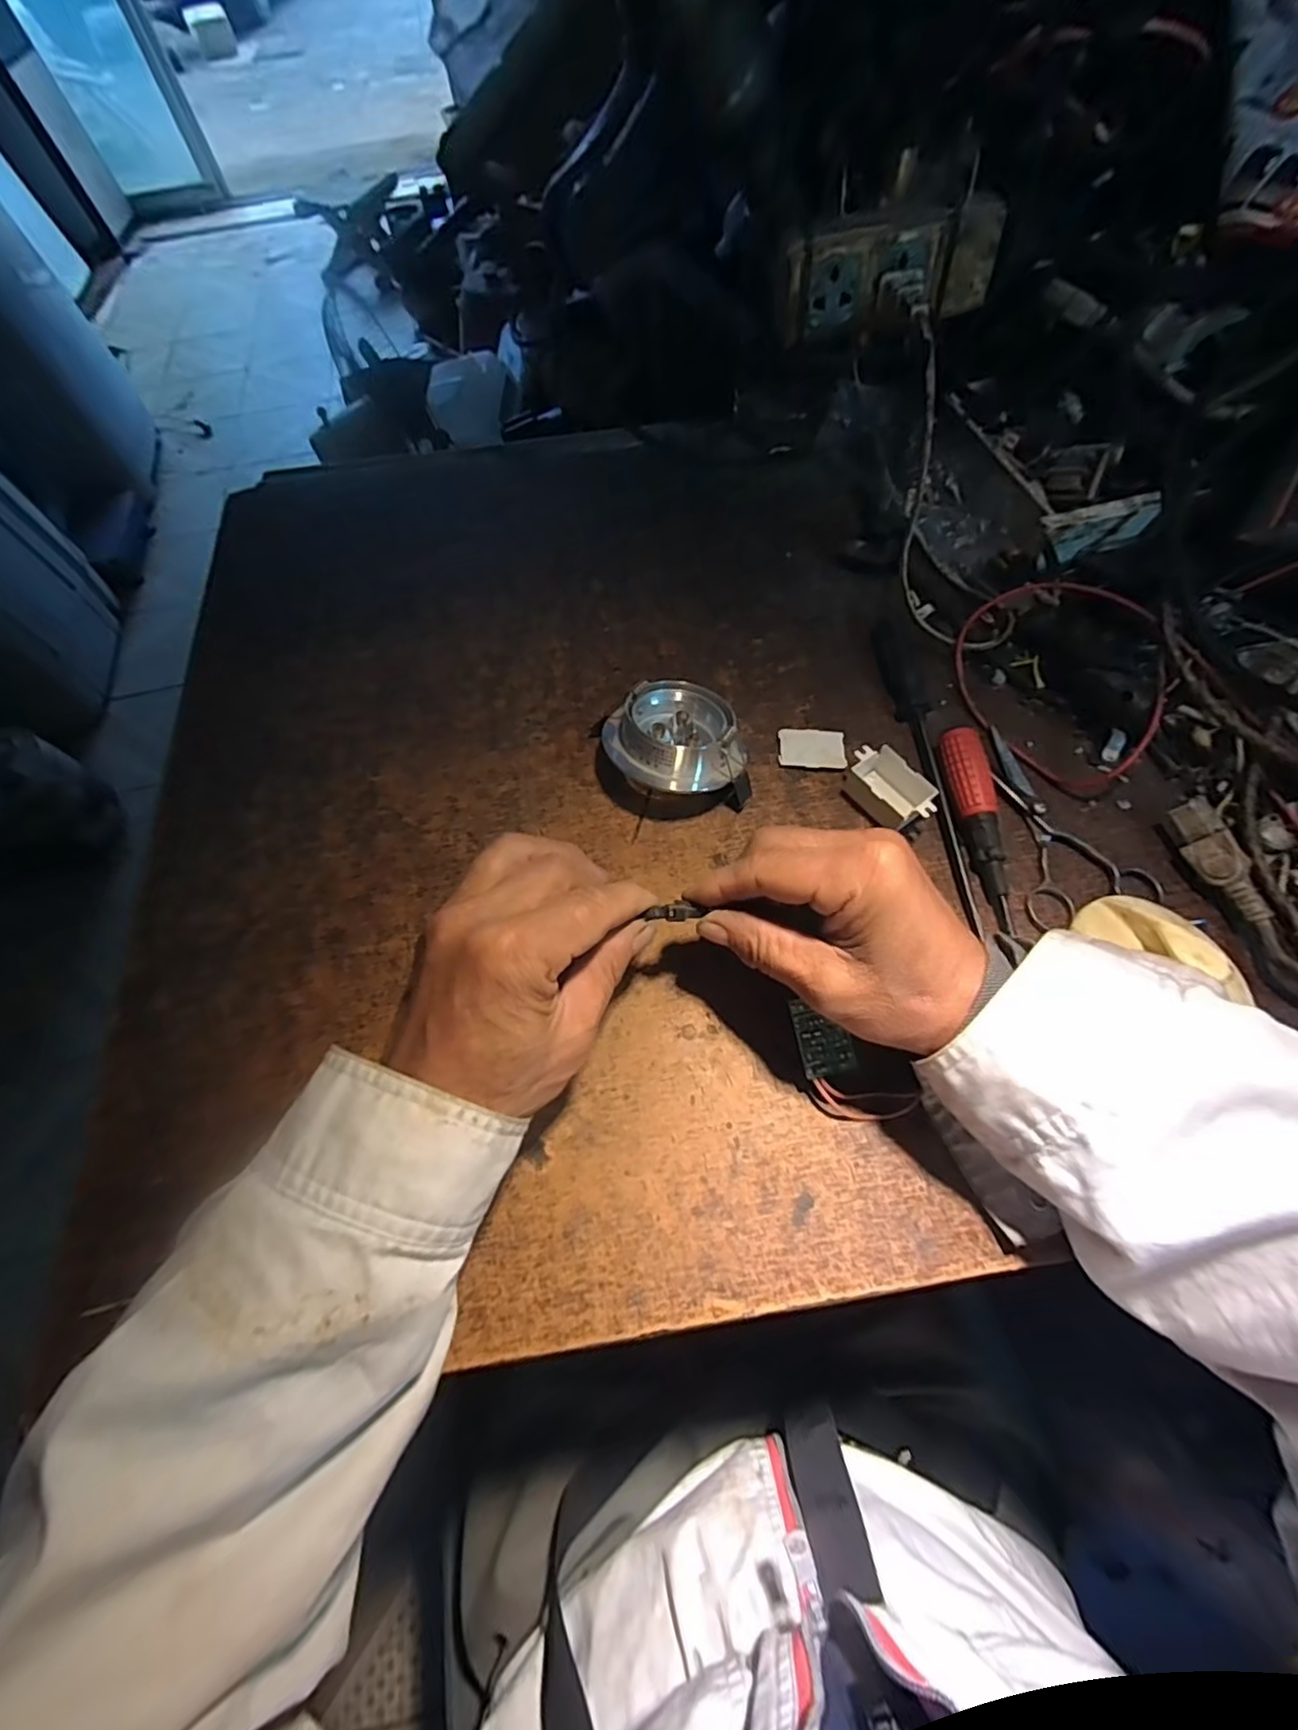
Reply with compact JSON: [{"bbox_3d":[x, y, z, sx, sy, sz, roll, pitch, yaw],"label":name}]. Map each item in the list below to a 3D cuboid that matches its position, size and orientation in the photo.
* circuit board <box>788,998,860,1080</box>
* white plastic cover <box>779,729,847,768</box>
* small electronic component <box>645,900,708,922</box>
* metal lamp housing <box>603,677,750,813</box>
[{"bbox_3d":[0.081,0.079,0.286,0.024,0.004,0.036,-14,82,4],"label":"circuit board"},{"bbox_3d":[0.099,-0.071,0.376,0.039,0.004,0.025,2,64,4],"label":"white plastic cover"},{"bbox_3d":[0.012,0.021,0.283,0.026,0.005,0.009,-4,64,-1],"label":"small electronic component"},{"bbox_3d":[0.017,-0.068,0.359,0.079,0.039,0.076,-16,64,-5],"label":"metal lamp housing"}]

